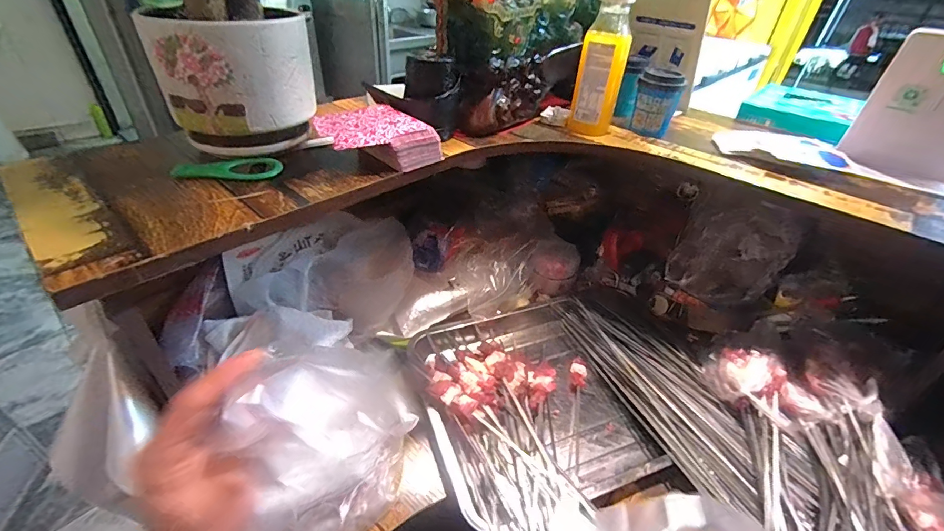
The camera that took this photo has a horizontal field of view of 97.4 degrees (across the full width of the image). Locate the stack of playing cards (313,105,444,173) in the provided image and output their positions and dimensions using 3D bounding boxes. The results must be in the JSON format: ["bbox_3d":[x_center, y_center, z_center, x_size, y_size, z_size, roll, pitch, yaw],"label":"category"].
[{"bbox_3d":[-0.102,-0.137,0.446,0.109,0.039,0.096,-22,44,-30],"label":"stack of playing cards"}]

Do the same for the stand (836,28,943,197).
[{"bbox_3d":[0.490,-0.159,0.440,0.115,0.144,0.061,26,43,27],"label":"stand"}]

